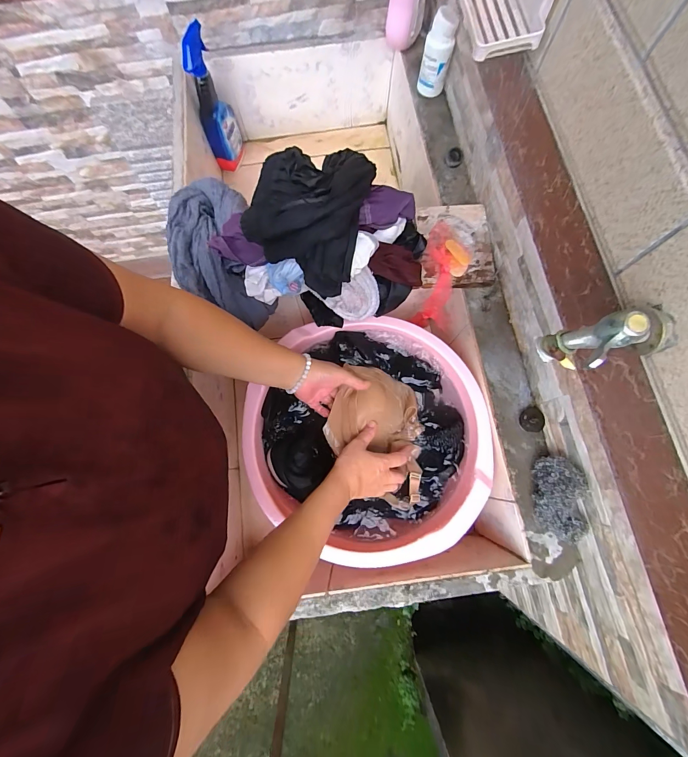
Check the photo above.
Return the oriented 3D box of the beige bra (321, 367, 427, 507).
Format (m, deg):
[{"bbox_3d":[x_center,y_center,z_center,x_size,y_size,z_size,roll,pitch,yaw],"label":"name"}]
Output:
[{"bbox_3d":[0.052,0.093,0.557,0.159,0.052,0.222,5,76,3],"label":"beige bra"}]

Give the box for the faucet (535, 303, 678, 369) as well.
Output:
[{"bbox_3d":[0.254,-0.040,0.307,0.103,0.068,0.046,-15,76,-2],"label":"faucet"}]

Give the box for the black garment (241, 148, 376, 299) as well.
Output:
[{"bbox_3d":[-0.052,-0.236,0.467,0.156,0.098,0.181,15,77,5],"label":"black garment"}]

